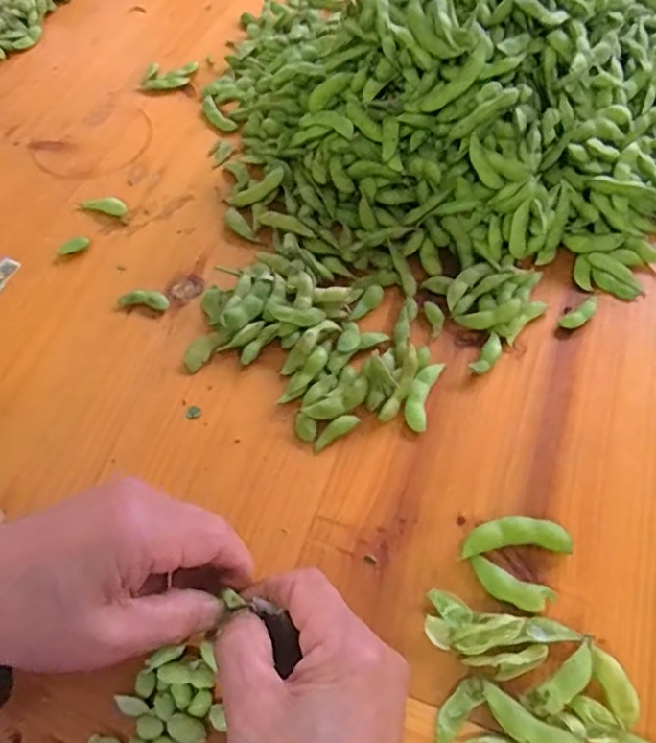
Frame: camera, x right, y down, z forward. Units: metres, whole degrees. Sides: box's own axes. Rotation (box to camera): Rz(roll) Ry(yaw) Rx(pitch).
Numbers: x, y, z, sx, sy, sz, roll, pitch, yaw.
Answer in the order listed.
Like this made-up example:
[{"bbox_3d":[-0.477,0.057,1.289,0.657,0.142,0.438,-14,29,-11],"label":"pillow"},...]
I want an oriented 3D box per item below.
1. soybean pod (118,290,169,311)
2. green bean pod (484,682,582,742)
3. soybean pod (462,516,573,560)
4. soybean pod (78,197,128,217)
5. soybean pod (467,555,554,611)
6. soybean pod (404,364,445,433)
[{"bbox_3d":[-0.128,-0.050,0.408,0.034,0.008,0.011,7,60,4],"label":"soybean pod"},{"bbox_3d":[0.094,0.166,0.274,0.046,0.010,0.015,28,63,15],"label":"green bean pod"},{"bbox_3d":[0.101,0.090,0.320,0.057,0.012,0.019,-2,60,-1],"label":"soybean pod"},{"bbox_3d":[-0.175,-0.129,0.457,0.040,0.009,0.012,12,60,7],"label":"soybean pod"},{"bbox_3d":[0.094,0.112,0.307,0.043,0.006,0.015,22,61,27],"label":"soybean pod"},{"bbox_3d":[0.059,0.014,0.368,0.016,0.009,0.049,17,61,10],"label":"soybean pod"}]

